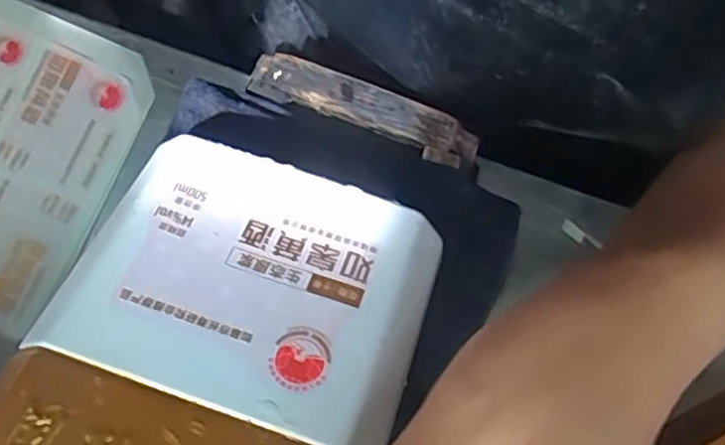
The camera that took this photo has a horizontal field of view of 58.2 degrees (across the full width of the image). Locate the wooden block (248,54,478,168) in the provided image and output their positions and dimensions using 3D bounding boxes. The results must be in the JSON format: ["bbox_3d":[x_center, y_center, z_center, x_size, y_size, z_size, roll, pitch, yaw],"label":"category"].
[{"bbox_3d":[-0.001,-0.052,0.301,0.109,0.015,0.023,22,81,5],"label":"wooden block"}]

